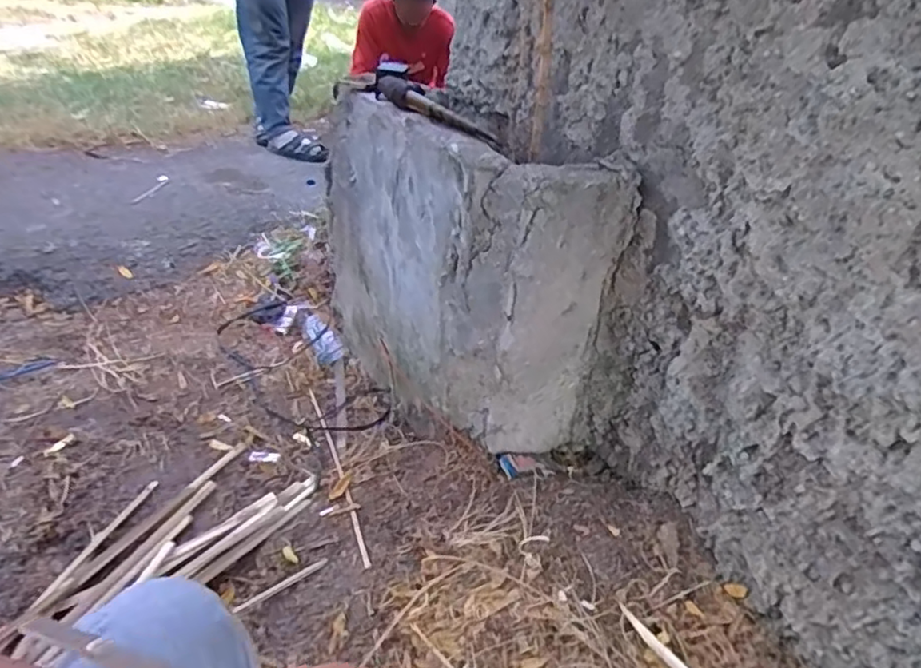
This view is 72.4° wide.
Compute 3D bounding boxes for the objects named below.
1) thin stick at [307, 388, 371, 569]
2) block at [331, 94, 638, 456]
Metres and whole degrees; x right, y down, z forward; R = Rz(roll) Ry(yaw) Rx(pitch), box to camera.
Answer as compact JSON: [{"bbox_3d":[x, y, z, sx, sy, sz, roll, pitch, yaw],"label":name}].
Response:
[{"bbox_3d":[-0.239,0.251,1.211,0.014,0.015,0.480,-6,34,-22],"label":"thin stick"},{"bbox_3d":[-0.037,-0.160,1.321,0.272,0.559,0.717,-11,36,-28],"label":"block"}]

